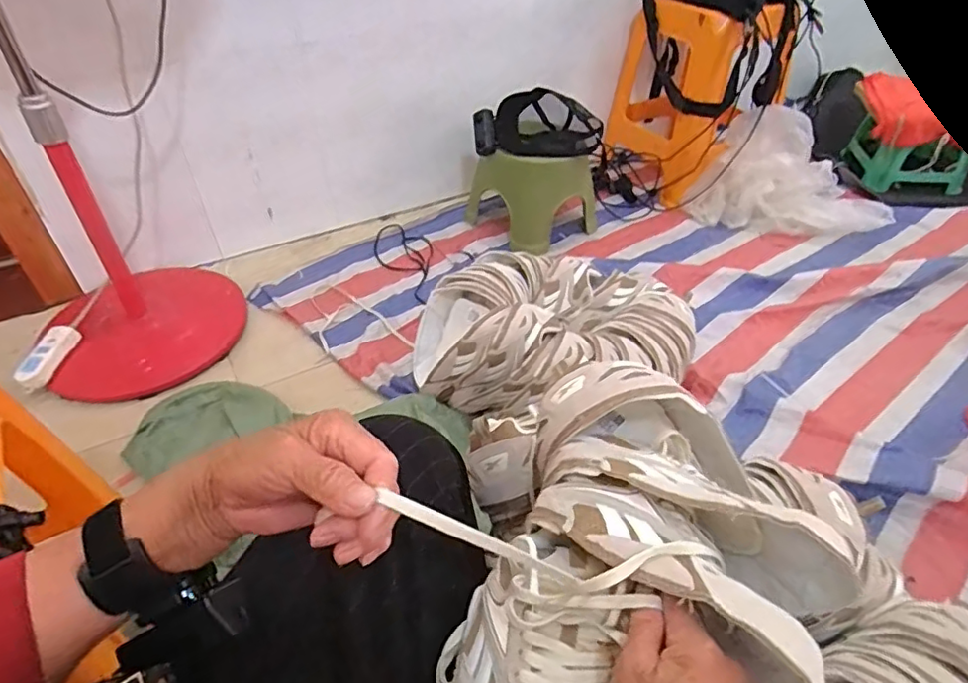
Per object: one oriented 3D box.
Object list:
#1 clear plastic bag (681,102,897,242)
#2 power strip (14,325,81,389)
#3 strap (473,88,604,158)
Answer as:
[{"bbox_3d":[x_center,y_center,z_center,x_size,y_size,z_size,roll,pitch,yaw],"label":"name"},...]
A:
[{"bbox_3d":[0.824,-0.456,1.535,0.498,0.263,0.227,11,44,13],"label":"clear plastic bag"},{"bbox_3d":[-0.858,0.031,1.130,0.058,0.025,0.142,33,56,-19],"label":"power strip"},{"bbox_3d":[0.129,-0.520,1.394,0.307,0.135,0.101,3,43,4],"label":"strap"}]

